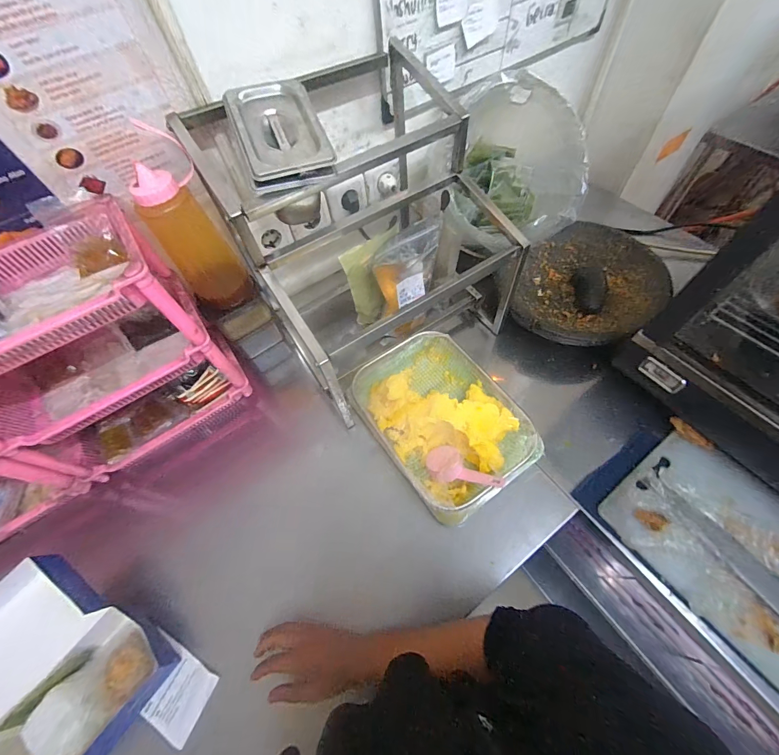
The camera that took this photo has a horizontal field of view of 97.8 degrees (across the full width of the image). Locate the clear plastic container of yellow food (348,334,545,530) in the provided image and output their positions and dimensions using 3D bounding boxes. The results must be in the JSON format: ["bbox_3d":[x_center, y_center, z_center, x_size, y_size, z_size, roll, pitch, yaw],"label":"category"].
[{"bbox_3d":[0.077,0.056,0.582,0.218,0.066,0.338,-32,63,-14],"label":"clear plastic container of yellow food"}]

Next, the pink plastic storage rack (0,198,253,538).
[{"bbox_3d":[-0.586,0.064,0.490,0.654,0.317,0.187,-34,63,-14],"label":"pink plastic storage rack"}]

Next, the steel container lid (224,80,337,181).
[{"bbox_3d":[-0.140,-0.318,0.430,0.102,0.041,0.153,-20,61,-7],"label":"steel container lid"}]

